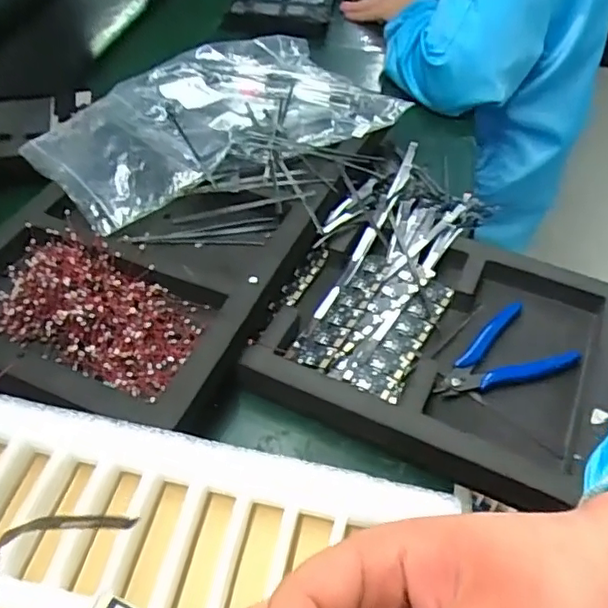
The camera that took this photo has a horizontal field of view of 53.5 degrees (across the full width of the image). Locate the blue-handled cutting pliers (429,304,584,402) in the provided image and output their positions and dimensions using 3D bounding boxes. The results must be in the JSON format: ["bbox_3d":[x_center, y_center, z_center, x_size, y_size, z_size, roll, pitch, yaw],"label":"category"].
[{"bbox_3d":[0.151,0.045,0.452,0.103,0.017,0.062,-30,56,-27],"label":"blue-handled cutting pliers"}]

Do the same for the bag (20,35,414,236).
[{"bbox_3d":[-0.094,-0.191,0.609,0.330,0.037,0.222,-27,54,-25],"label":"bag"}]

